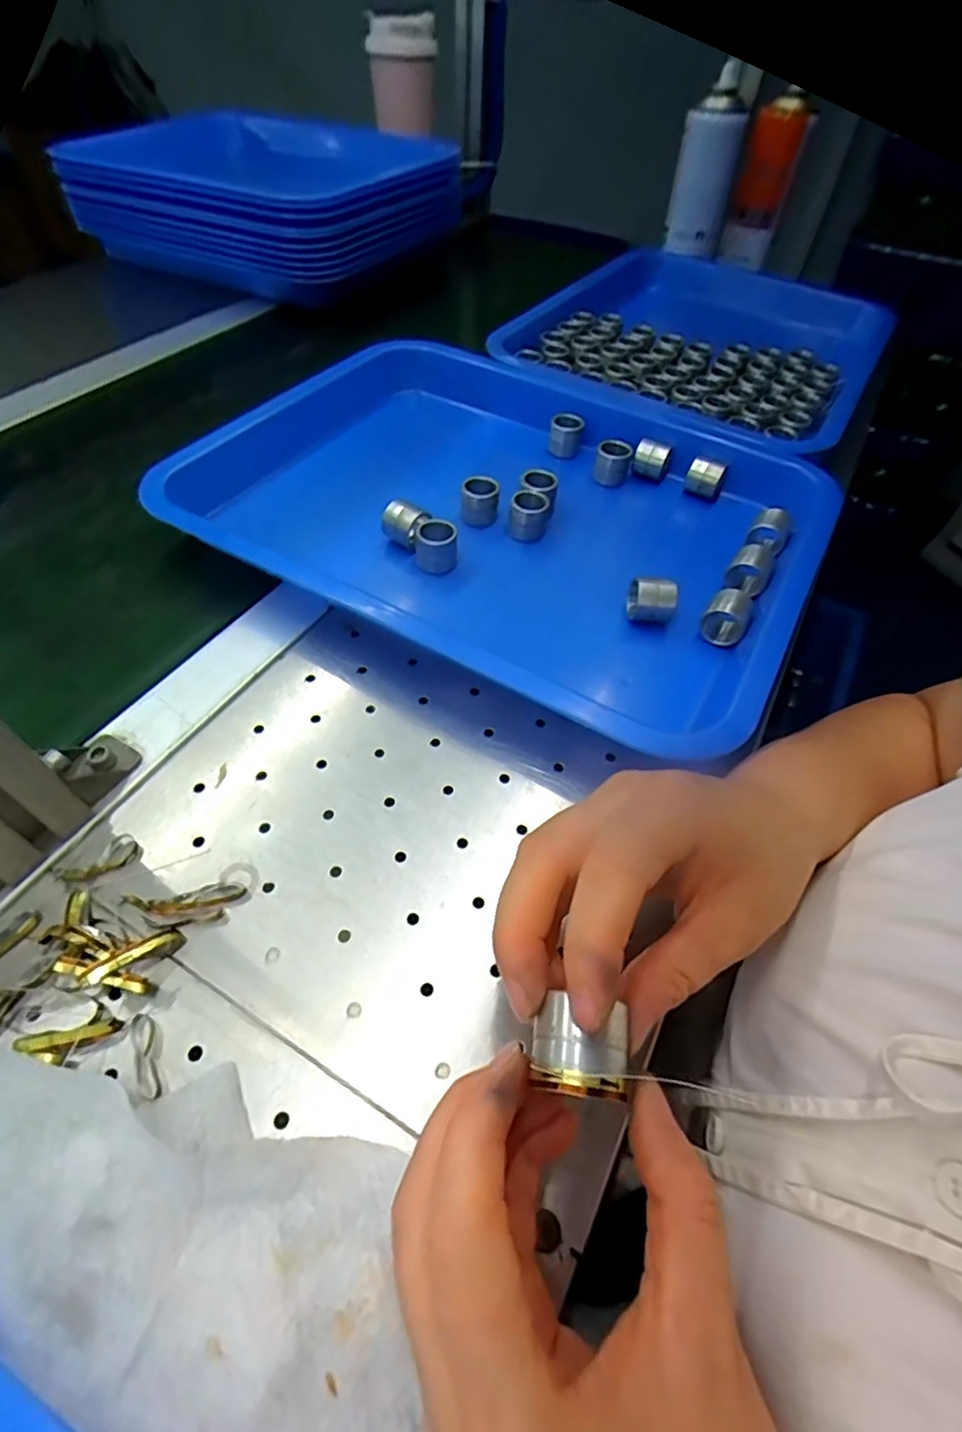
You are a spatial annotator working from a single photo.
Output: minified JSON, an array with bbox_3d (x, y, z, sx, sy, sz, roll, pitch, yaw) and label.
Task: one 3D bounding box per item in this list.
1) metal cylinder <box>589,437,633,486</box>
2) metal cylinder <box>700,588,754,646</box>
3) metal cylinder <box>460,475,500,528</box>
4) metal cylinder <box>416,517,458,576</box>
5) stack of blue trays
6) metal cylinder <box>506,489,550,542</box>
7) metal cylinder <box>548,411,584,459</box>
[{"bbox_3d":[0.097,-0.188,0.447,0.026,0.025,0.025,18,54,11],"label":"metal cylinder"},{"bbox_3d":[0.142,-0.057,0.347,0.024,0.029,0.020,25,55,15],"label":"metal cylinder"},{"bbox_3d":[-0.001,-0.146,0.412,0.025,0.028,0.024,1,52,-2],"label":"metal cylinder"},{"bbox_3d":[-0.028,-0.108,0.377,0.024,0.022,0.028,-3,53,-5],"label":"metal cylinder"},{"bbox_3d":[-0.248,-0.609,0.721,0.369,0.113,0.307,24,55,15],"label":"stack of blue trays"},{"bbox_3d":[0.031,-0.133,0.401,0.025,0.025,0.027,5,52,1],"label":"metal cylinder"},{"bbox_3d":[0.066,-0.220,0.469,0.025,0.022,0.029,9,52,4],"label":"metal cylinder"}]

